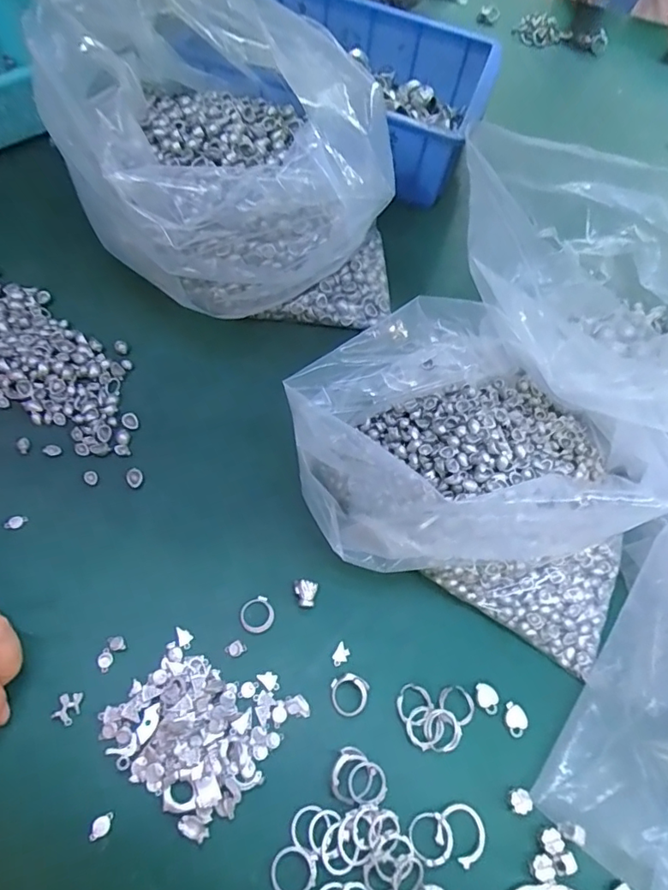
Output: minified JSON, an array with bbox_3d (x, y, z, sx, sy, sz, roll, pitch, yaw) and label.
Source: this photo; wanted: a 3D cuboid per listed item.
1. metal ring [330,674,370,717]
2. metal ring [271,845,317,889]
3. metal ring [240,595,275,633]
[{"bbox_3d":[0.008,0.146,0.304,0.022,0.007,0.021,3,60,-6],"label":"metal ring"},{"bbox_3d":[-0.020,0.215,0.260,0.023,0.004,0.021,3,60,-6],"label":"metal ring"},{"bbox_3d":[-0.048,0.106,0.322,0.021,0.004,0.021,3,60,-6],"label":"metal ring"}]

